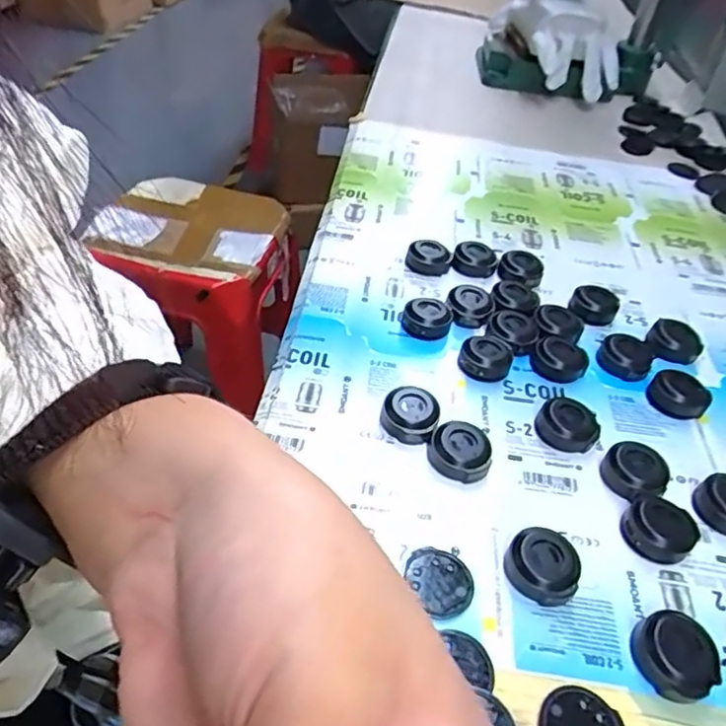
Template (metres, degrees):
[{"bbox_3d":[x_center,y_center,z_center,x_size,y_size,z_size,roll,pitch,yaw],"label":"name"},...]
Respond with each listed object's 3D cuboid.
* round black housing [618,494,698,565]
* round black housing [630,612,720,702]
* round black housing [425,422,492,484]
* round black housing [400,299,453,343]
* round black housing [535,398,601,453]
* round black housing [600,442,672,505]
[{"bbox_3d":[0.134,0.076,0.279,0.028,0.009,0.030,4,43,-4],"label":"round black housing"},{"bbox_3d":[0.122,0.112,0.237,0.031,0.014,0.030,4,43,-4],"label":"round black housing"},{"bbox_3d":[0.046,0.044,0.301,0.031,0.013,0.031,4,43,-4],"label":"round black housing"},{"bbox_3d":[0.039,-0.028,0.377,0.030,0.014,0.030,4,43,-4],"label":"round black housing"},{"bbox_3d":[0.108,0.032,0.321,0.029,0.013,0.027,4,43,-4],"label":"round black housing"},{"bbox_3d":[0.133,0.052,0.299,0.023,0.015,0.028,7,43,0],"label":"round black housing"}]

